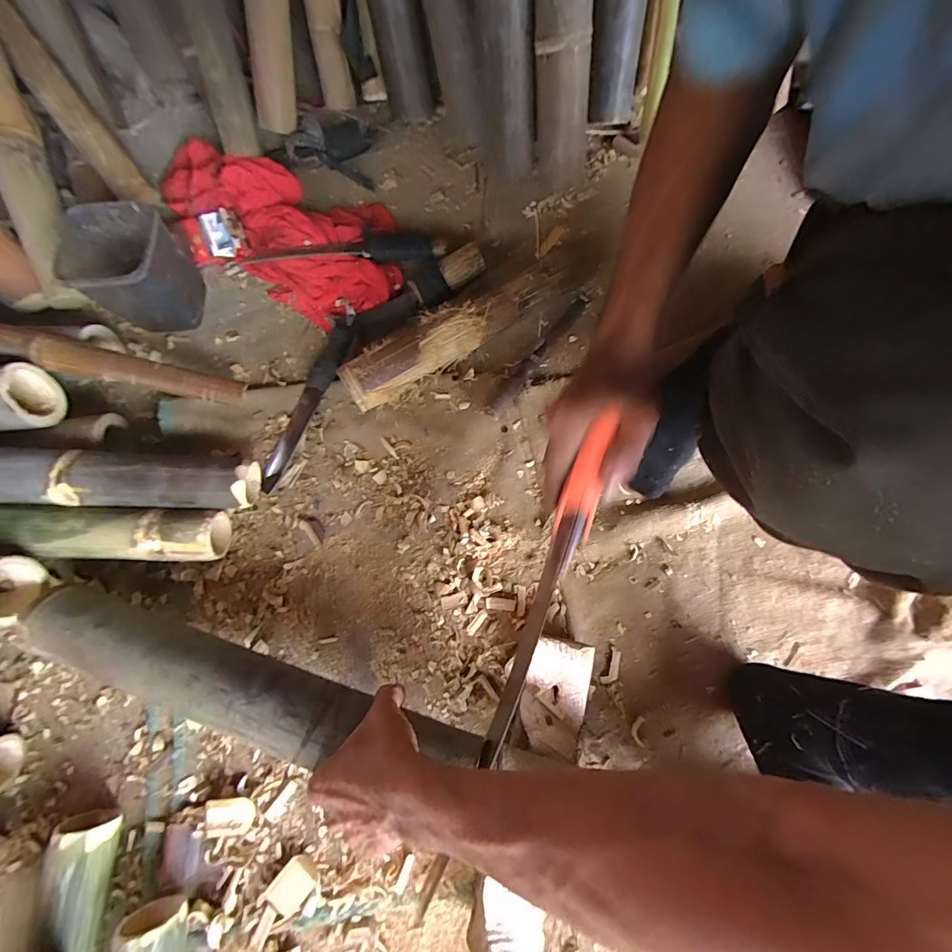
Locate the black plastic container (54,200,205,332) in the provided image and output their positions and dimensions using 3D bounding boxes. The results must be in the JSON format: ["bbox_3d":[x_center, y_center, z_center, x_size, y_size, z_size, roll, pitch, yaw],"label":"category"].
[{"bbox_3d":[-0.453,-0.261,0.548,0.115,0.133,0.113,-3,76,-2],"label":"black plastic container"}]

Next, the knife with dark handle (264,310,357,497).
[{"bbox_3d":[-0.232,-0.105,0.562,0.035,0.031,0.261,22,77,5],"label":"knife with dark handle"}]

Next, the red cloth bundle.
[{"bbox_3d":[-0.306,-0.385,0.622,0.410,0.065,0.225,22,77,5],"label":"red cloth bundle"}]

